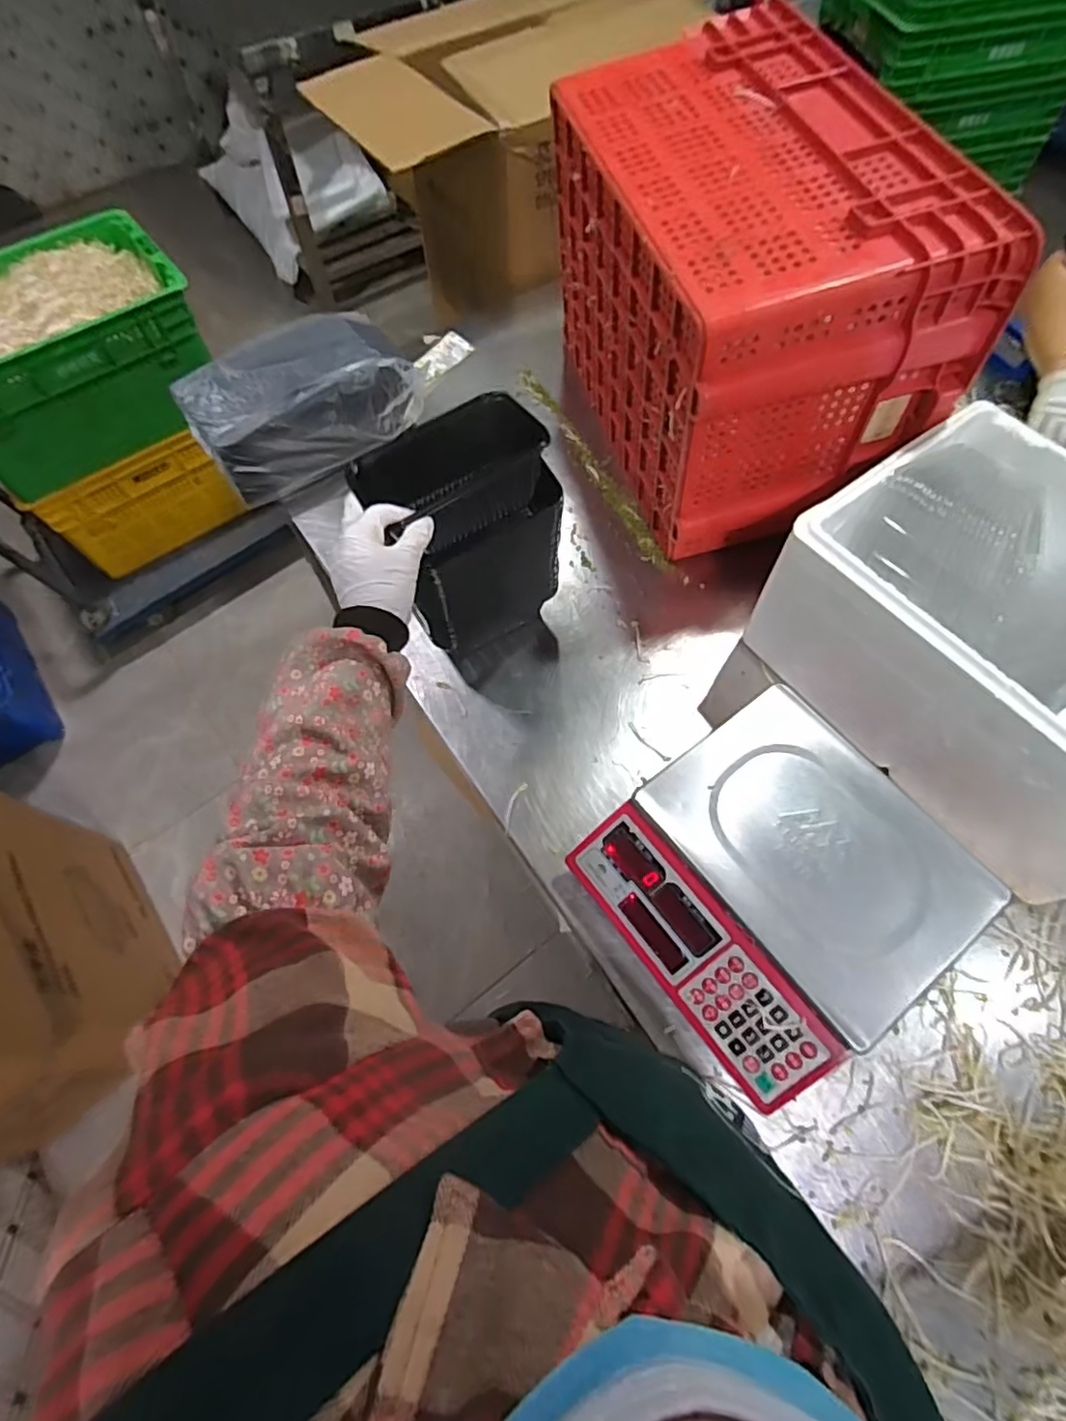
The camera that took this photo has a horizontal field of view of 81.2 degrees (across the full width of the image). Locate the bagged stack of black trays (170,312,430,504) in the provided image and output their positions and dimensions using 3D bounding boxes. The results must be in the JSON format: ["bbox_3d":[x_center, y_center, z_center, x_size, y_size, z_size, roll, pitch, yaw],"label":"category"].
[{"bbox_3d":[-0.362,-0.495,0.984,0.336,0.124,0.247,-33,68,-14],"label":"bagged stack of black trays"}]

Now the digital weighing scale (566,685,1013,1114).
[{"bbox_3d":[0.243,0.180,0.647,0.319,0.123,0.301,-35,68,-14],"label":"digital weighing scale"}]

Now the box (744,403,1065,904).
[{"bbox_3d":[0.531,-0.079,0.696,0.320,0.203,0.438,-36,68,-15],"label":"box"}]

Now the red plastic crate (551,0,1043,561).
[{"bbox_3d":[0.253,-0.543,0.838,0.315,0.380,0.559,-14,64,-5],"label":"red plastic crate"}]

